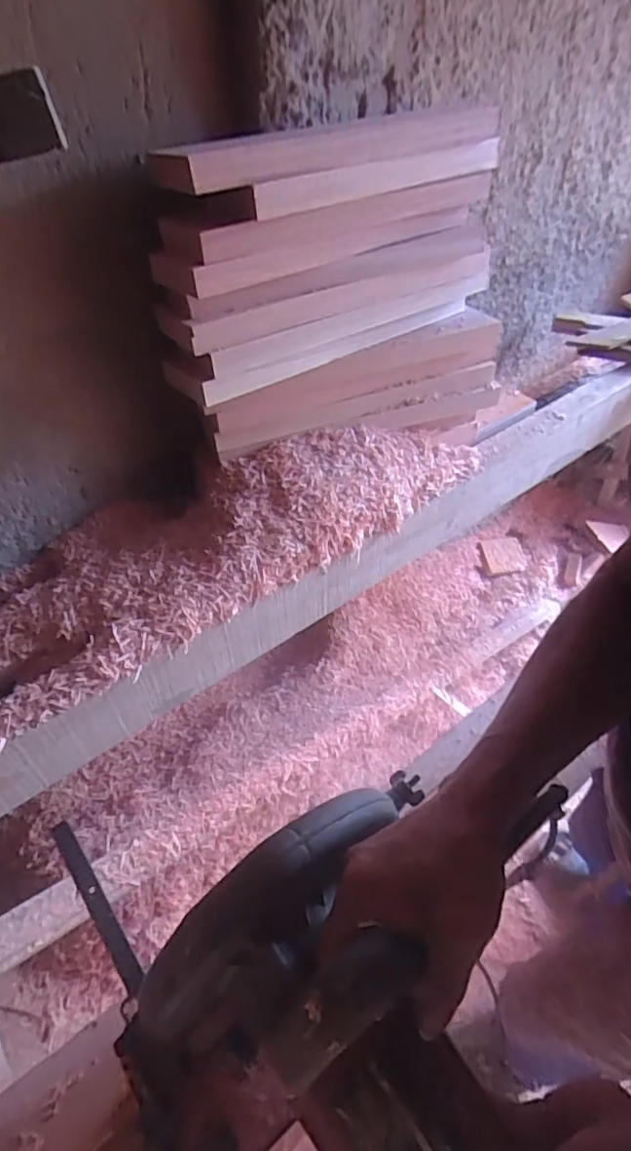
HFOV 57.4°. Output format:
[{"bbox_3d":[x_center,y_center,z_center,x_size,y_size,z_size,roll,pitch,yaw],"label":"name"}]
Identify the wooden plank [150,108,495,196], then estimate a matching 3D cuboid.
[{"bbox_3d":[0.021,-0.525,0.695,0.439,0.032,0.130,-29,53,-24],"label":"wooden plank"}]

